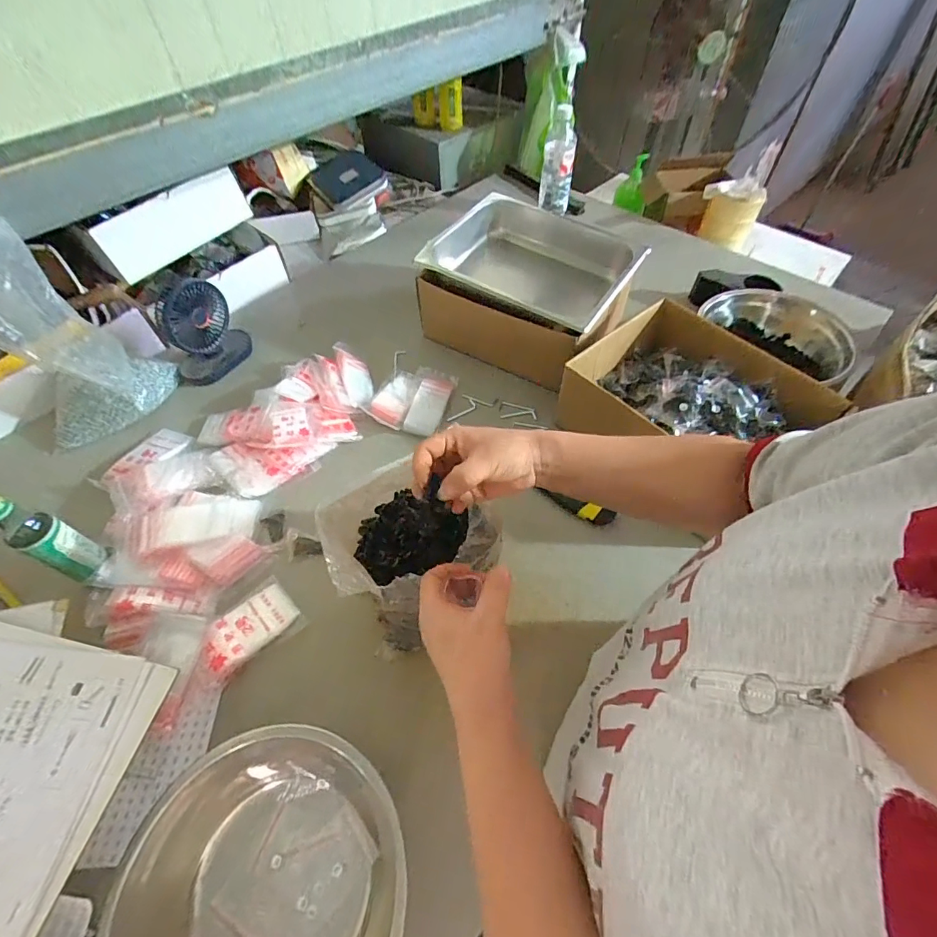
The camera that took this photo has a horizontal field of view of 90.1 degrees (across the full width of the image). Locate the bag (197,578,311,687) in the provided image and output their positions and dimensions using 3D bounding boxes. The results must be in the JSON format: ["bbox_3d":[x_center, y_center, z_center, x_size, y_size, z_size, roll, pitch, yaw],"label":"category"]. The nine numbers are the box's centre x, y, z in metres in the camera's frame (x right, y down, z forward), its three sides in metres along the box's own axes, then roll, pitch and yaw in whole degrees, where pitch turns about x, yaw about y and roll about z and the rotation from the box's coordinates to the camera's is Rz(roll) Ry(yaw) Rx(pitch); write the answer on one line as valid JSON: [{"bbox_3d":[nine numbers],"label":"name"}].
[{"bbox_3d":[-0.276,0.198,0.582,0.085,0.017,0.117,39,64,25],"label":"bag"}]

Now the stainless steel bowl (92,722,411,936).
[{"bbox_3d":[-0.175,0.382,0.418,0.225,0.072,0.237,-1,55,1],"label":"stainless steel bowl"}]

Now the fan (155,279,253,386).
[{"bbox_3d":[-0.478,-0.238,0.836,0.144,0.159,0.067,-37,62,-22],"label":"fan"}]

